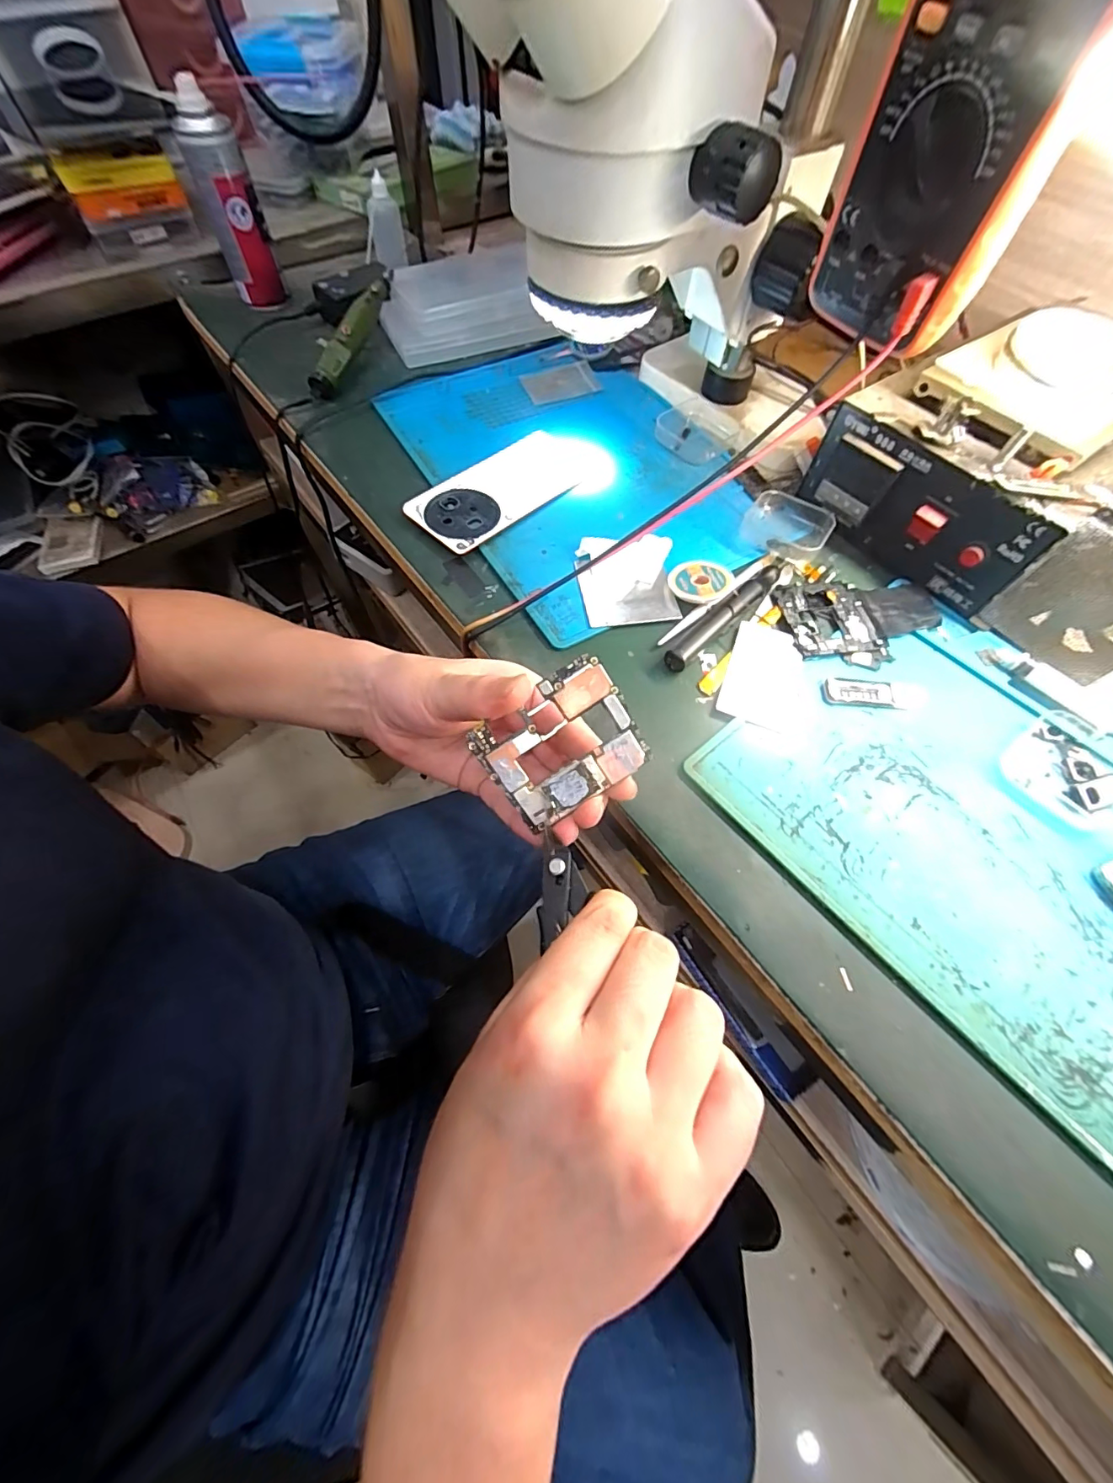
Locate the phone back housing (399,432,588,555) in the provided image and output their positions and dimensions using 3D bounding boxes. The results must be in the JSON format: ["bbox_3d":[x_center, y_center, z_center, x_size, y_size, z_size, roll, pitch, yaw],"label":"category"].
[{"bbox_3d":[-0.045,-0.211,0.415,0.151,0.012,0.078,-39,69,-18],"label":"phone back housing"}]

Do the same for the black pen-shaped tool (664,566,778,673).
[{"bbox_3d":[0.121,-0.090,0.354,0.122,0.013,0.015,-41,70,-19],"label":"black pen-shaped tool"}]

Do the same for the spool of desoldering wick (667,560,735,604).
[{"bbox_3d":[0.106,-0.119,0.366,0.046,0.013,0.041,16,64,8],"label":"spool of desoldering wick"}]

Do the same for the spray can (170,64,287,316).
[{"bbox_3d":[-0.328,-0.537,0.504,0.054,0.149,0.047,-24,65,-12],"label":"spray can"}]

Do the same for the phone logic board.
[{"bbox_3d":[0.002,0.002,0.220,0.066,0.004,0.055,-33,104,2],"label":"phone logic board"}]

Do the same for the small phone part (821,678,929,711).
[{"bbox_3d":[0.213,-0.032,0.330,0.068,0.004,0.021,0,63,0],"label":"small phone part"}]

